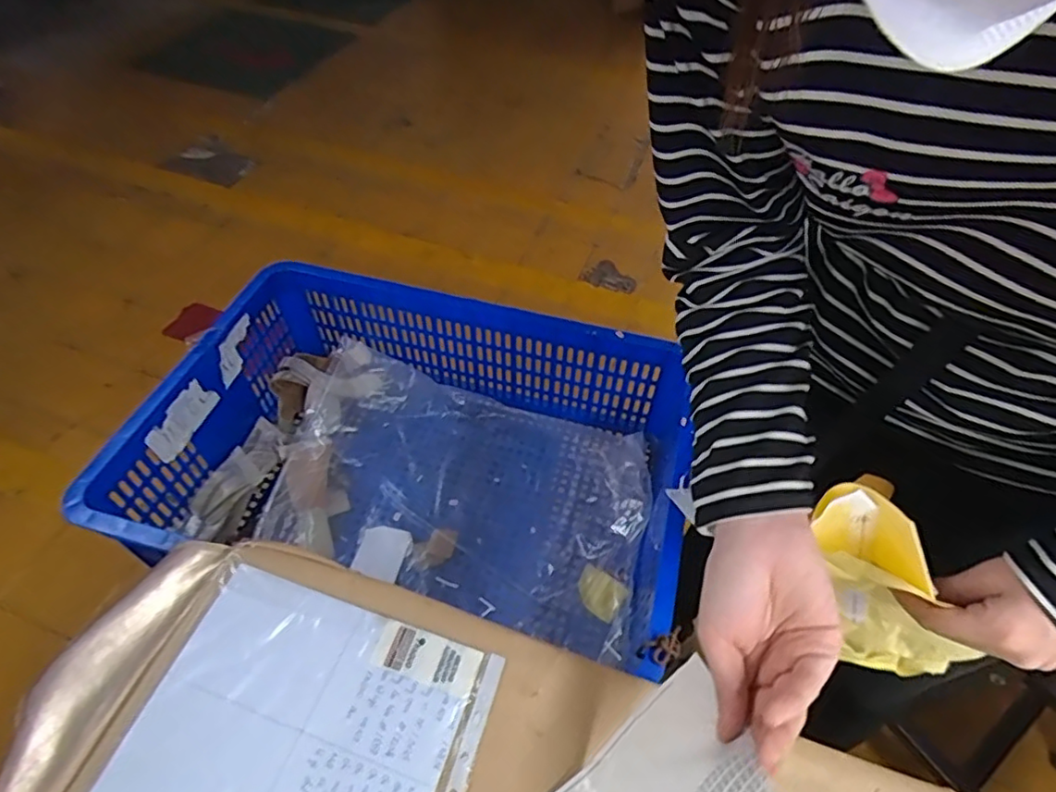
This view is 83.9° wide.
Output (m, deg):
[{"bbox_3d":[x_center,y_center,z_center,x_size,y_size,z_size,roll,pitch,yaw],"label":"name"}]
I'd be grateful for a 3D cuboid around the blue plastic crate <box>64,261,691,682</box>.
[{"bbox_3d":[-0.131,0.079,0.737,0.594,0.180,0.405,12,51,8],"label":"blue plastic crate"}]

